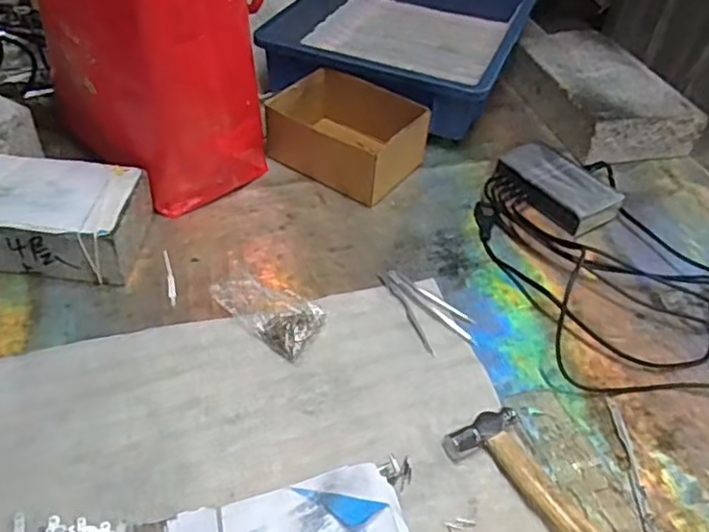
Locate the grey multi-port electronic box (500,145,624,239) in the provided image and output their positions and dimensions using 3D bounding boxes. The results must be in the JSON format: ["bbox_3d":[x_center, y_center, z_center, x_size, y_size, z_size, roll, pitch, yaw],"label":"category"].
[{"bbox_3d":[0.225,-0.088,0.707,0.081,0.034,0.134,-31,54,-32],"label":"grey multi-port electronic box"}]

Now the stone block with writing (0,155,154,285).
[{"bbox_3d":[-0.277,-0.046,0.595,0.146,0.066,0.104,6,44,1],"label":"stone block with writing"}]

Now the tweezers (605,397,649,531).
[{"bbox_3d":[0.210,0.149,0.481,0.009,0.004,0.114,4,44,-1],"label":"tweezers"}]

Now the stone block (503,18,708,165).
[{"bbox_3d":[0.320,-0.233,0.849,0.147,0.062,0.248,-11,46,-16],"label":"stone block"}]

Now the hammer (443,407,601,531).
[{"bbox_3d":[0.137,0.168,0.448,0.054,0.023,0.156,-23,51,-26],"label":"hammer"}]

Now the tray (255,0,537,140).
[{"bbox_3d":[0.080,-0.330,0.891,0.286,0.083,0.406,17,45,12],"label":"tray"}]

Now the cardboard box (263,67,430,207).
[{"bbox_3d":[-0.007,-0.150,0.720,0.155,0.073,0.115,25,47,20],"label":"cardboard box"}]

